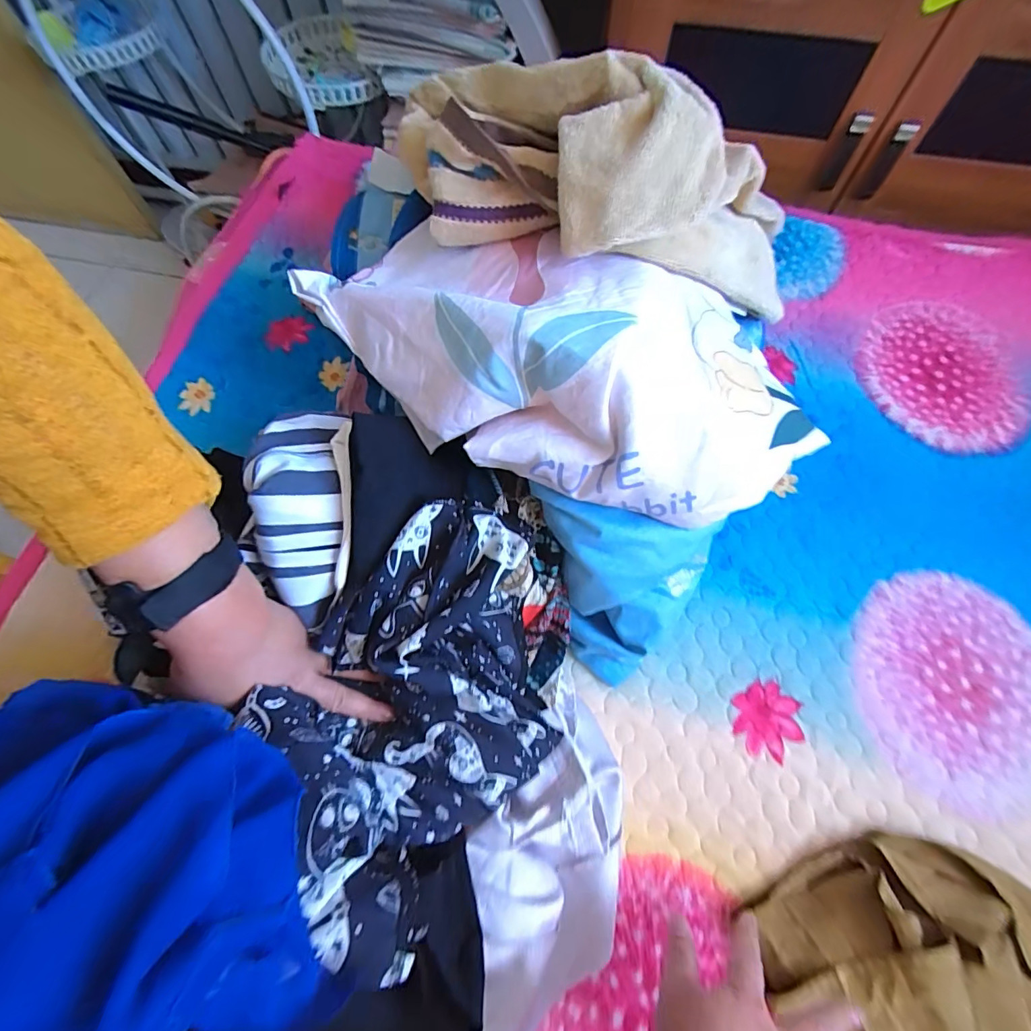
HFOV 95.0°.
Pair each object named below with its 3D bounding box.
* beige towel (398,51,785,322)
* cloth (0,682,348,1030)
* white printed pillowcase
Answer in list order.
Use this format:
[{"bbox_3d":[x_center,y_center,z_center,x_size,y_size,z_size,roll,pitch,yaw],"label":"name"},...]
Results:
[{"bbox_3d":[0.061,-0.277,0.379,0.351,0.121,0.166,11,68,5],"label":"beige towel"},{"bbox_3d":[-0.218,0.176,0.210,0.202,0.088,0.184,-16,68,-7],"label":"cloth"},{"bbox_3d":[0.024,-0.129,0.387,0.421,0.105,0.182,22,69,9],"label":"white printed pillowcase"}]

